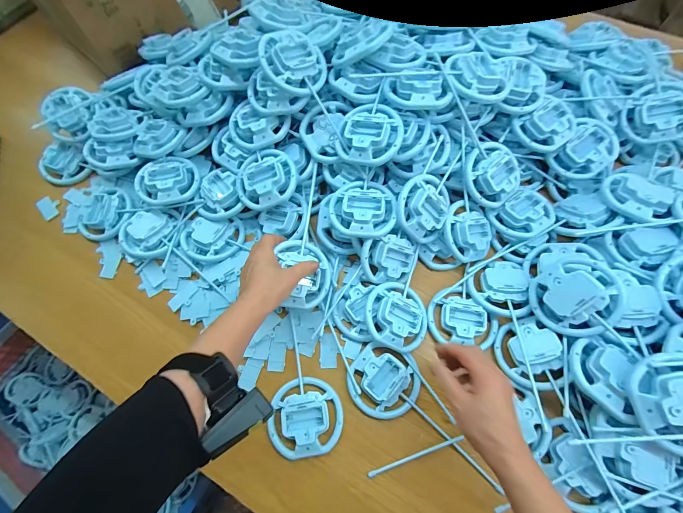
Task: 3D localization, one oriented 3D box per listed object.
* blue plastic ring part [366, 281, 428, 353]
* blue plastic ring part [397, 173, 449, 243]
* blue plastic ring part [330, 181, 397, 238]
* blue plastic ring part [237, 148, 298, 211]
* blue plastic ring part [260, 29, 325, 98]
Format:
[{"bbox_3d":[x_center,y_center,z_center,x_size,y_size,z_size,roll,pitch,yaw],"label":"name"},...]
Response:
[{"bbox_3d":[0.085,0.089,0.475,0.099,0.036,0.099,2,82,-16],"label":"blue plastic ring part"},{"bbox_3d":[0.127,-0.074,0.492,0.088,0.030,0.102,9,94,-18],"label":"blue plastic ring part"},{"bbox_3d":[0.033,-0.078,0.489,0.098,0.023,0.100,2,69,4],"label":"blue plastic ring part"},{"bbox_3d":[-0.126,-0.130,0.528,0.100,0.041,0.100,-1,68,3],"label":"blue plastic ring part"},{"bbox_3d":[-0.071,-0.293,0.484,0.099,0.033,0.088,-8,88,-17],"label":"blue plastic ring part"}]

